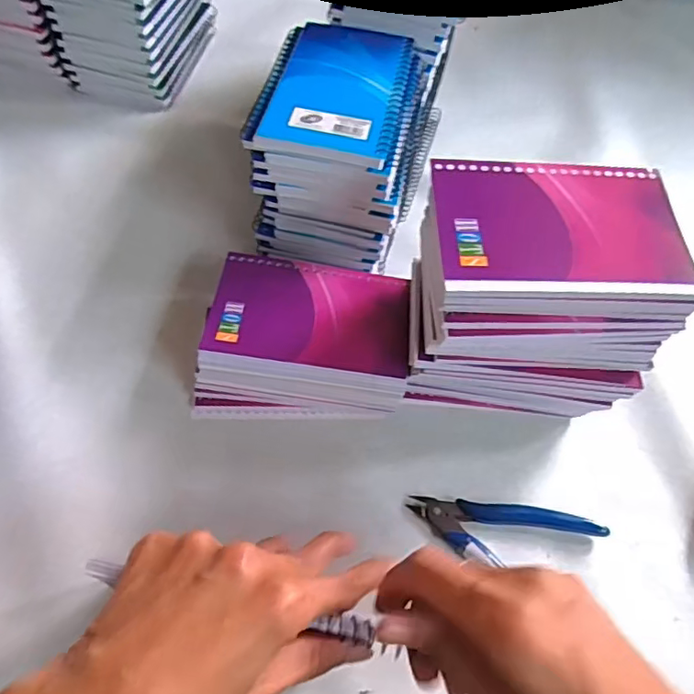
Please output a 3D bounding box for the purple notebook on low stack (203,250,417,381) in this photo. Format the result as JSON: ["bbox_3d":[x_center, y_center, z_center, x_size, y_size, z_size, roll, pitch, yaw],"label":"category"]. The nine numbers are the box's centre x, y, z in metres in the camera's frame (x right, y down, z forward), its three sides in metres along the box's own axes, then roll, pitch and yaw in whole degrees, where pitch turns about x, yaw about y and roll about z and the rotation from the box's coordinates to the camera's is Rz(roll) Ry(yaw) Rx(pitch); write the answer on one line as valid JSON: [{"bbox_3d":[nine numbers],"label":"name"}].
[{"bbox_3d":[-0.023,-0.024,0.370,0.127,0.008,0.076,7,59,0],"label":"purple notebook on low stack"}]

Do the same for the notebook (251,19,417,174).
[{"bbox_3d":[-0.003,-0.176,0.383,0.082,0.012,0.136,12,59,3],"label":"notebook"}]

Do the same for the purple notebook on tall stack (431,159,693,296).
[{"bbox_3d":[0.110,-0.063,0.291,0.126,0.007,0.084,1,59,-4],"label":"purple notebook on tall stack"}]

